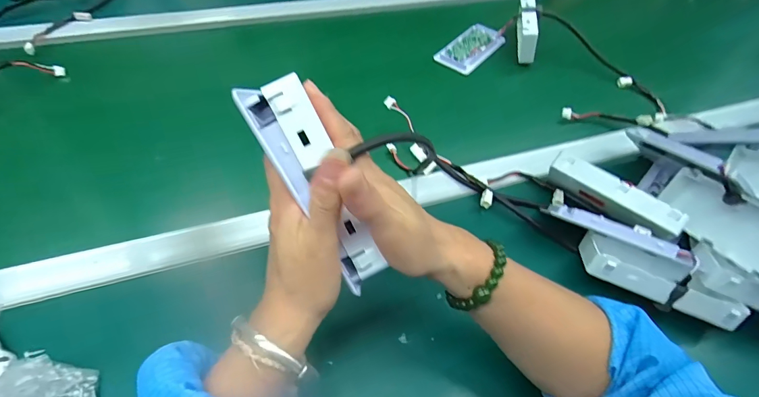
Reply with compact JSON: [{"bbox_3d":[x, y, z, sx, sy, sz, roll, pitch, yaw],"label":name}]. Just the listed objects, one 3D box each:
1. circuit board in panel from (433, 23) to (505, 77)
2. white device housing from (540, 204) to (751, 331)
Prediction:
[{"bbox_3d":[0.153,-0.255,0.644,0.065,0.017,0.139,35,57,20],"label":"circuit board in panel"},{"bbox_3d":[0.247,0.065,0.368,0.173,0.049,0.062,26,55,14],"label":"white device housing"}]

